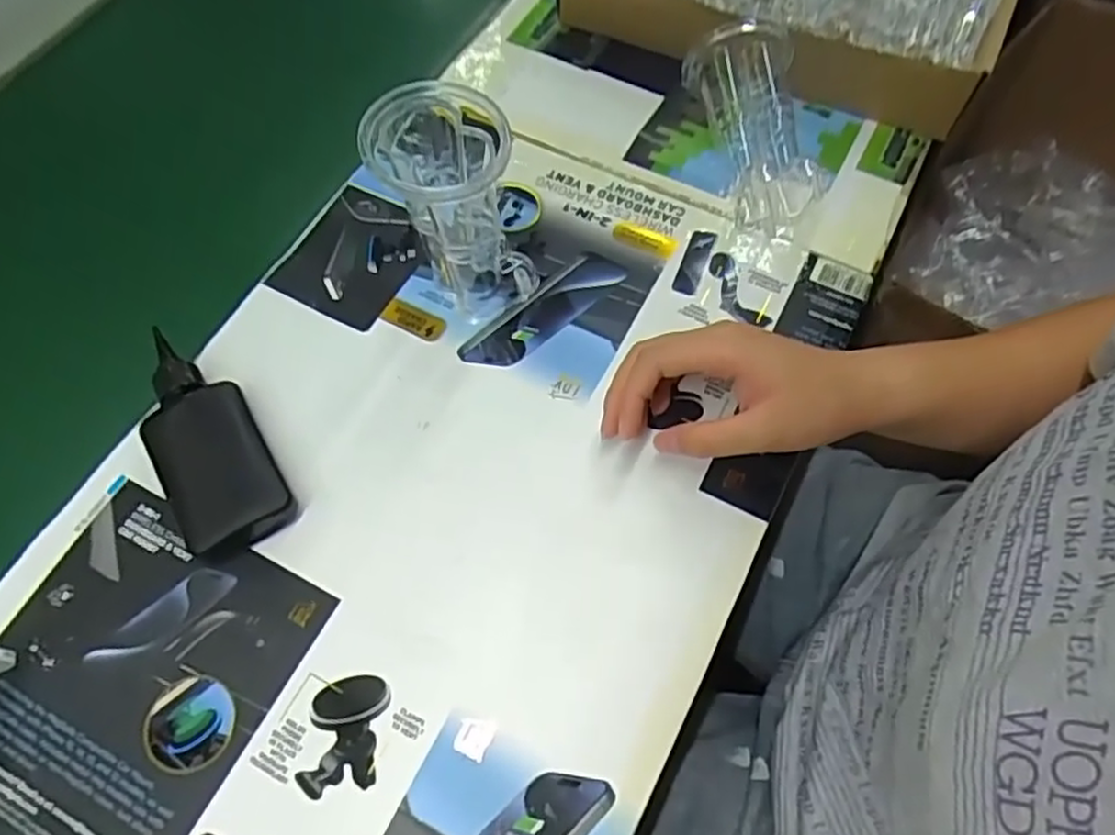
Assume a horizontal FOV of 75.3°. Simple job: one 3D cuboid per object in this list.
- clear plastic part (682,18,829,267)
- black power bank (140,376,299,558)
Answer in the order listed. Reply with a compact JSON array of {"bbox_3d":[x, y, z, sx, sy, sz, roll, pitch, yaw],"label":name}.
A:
[{"bbox_3d":[0.127,-0.179,0.459,0.065,0.062,0.151,-6,63,-1],"label":"clear plastic part"},{"bbox_3d":[-0.182,0.026,0.388,0.054,0.023,0.093,-31,66,-13],"label":"black power bank"}]

